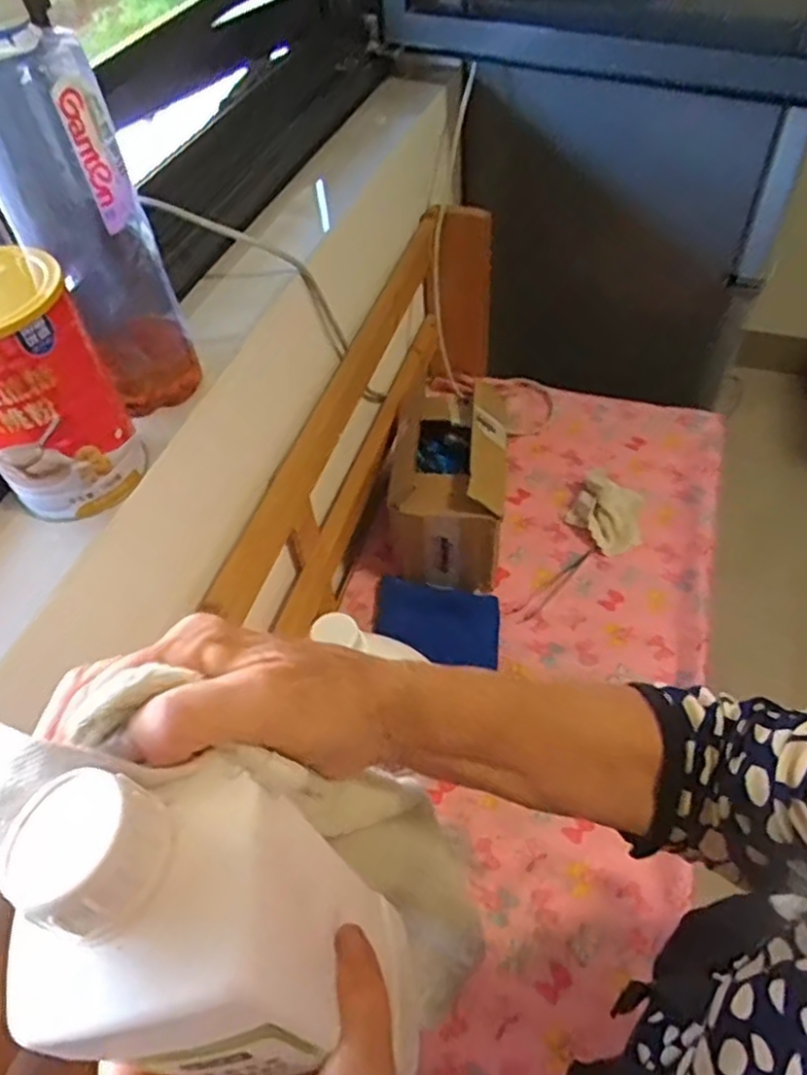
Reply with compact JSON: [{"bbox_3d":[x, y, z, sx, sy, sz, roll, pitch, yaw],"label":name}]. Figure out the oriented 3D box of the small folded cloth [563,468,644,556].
[{"bbox_3d":[0.295,-0.034,1.031,0.114,0.039,0.093,30,60,25],"label":"small folded cloth"}]

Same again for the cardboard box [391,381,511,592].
[{"bbox_3d":[0.067,-0.071,0.982,0.141,0.201,0.222,3,52,7],"label":"cardboard box"}]

